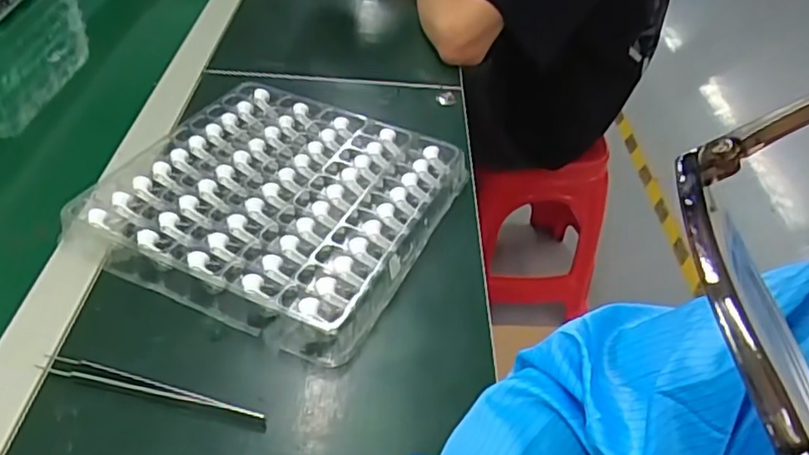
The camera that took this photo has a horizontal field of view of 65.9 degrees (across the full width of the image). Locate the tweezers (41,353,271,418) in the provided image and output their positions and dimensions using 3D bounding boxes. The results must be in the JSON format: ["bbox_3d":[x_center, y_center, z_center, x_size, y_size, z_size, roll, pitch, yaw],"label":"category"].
[{"bbox_3d":[-0.165,0.103,0.400,0.153,0.007,0.011,12,43,8],"label":"tweezers"}]

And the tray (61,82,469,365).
[{"bbox_3d":[-0.109,-0.033,0.537,0.267,0.029,0.249,21,45,16],"label":"tray"}]

